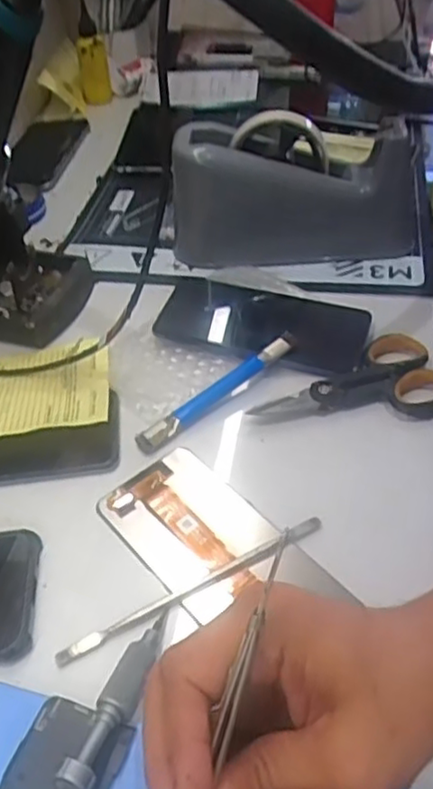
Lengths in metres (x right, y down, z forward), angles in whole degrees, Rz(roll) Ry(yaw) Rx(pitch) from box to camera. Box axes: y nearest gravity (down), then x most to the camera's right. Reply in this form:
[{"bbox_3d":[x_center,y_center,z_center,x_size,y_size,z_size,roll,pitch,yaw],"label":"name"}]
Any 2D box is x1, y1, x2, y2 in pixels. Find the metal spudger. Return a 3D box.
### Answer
[{"bbox_3d":[-0.011,0.105,0.362,0.161,0.005,0.009,-24,47,-18],"label":"metal spudger"}]

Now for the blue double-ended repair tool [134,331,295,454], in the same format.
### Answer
[{"bbox_3d":[0.002,-0.005,0.461,0.137,0.016,0.016,-32,50,-25],"label":"blue double-ended repair tool"}]

